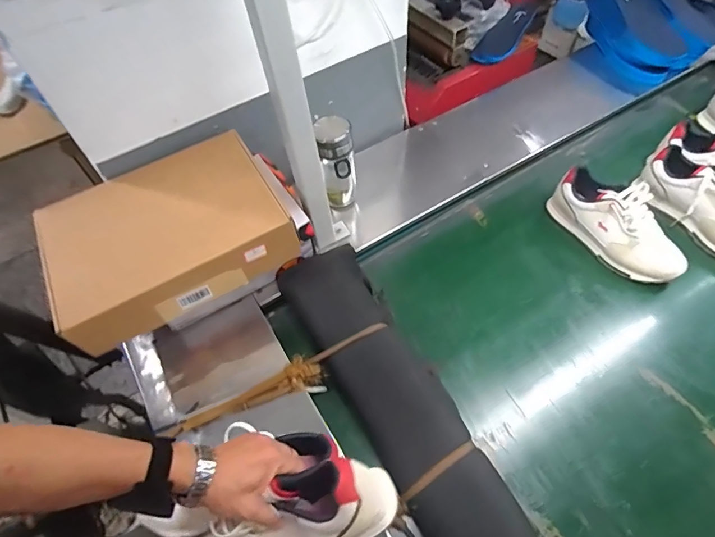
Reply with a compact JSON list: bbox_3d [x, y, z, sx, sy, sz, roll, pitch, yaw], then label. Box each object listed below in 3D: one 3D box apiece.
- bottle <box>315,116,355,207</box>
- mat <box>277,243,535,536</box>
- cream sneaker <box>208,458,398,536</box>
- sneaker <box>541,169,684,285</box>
[{"bbox_3d":[-0.038,-0.201,0.892,0.066,0.204,0.077,-3,56,2],"label":"bottle"},{"bbox_3d":[0.112,0.306,0.693,0.176,0.126,0.836,-25,58,-12],"label":"mat"},{"bbox_3d":[-0.086,0.319,0.511,0.263,0.092,0.087,-34,58,10],"label":"cream sneaker"},{"bbox_3d":[0.513,-0.089,0.867,0.109,0.114,0.274,-25,58,-12],"label":"sneaker"}]

